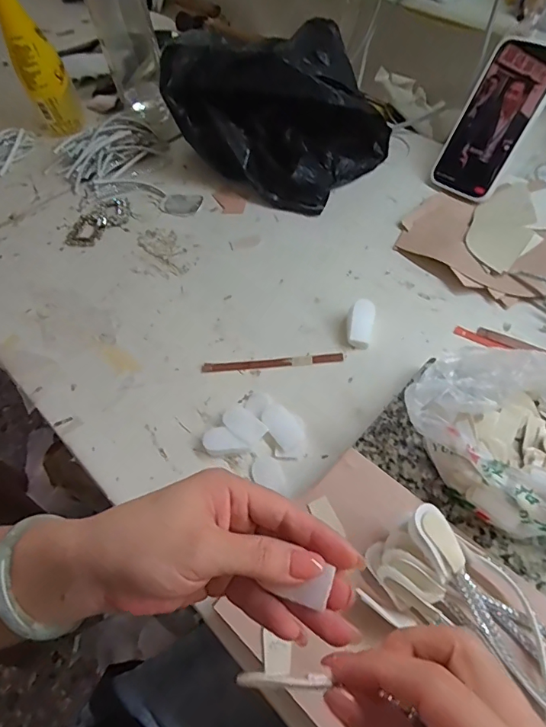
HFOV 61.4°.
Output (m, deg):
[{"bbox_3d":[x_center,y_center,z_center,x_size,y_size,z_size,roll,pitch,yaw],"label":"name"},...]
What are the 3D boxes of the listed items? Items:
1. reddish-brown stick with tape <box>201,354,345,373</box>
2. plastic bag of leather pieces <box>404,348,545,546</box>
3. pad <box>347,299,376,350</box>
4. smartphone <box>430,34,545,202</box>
[{"bbox_3d":[0.000,-0.001,0.457,0.139,0.004,0.011,-5,57,2],"label":"reddish-brown stick with tape"},{"bbox_3d":[0.200,0.050,0.334,0.150,0.051,0.173,-27,59,-12],"label":"plastic bag of leather pieces"},{"bbox_3d":[0.087,-0.040,0.458,0.025,0.029,0.040,10,58,12],"label":"pad"},{"bbox_3d":[0.258,-0.282,0.537,0.084,0.167,0.011,40,28,31],"label":"smartphone"}]

